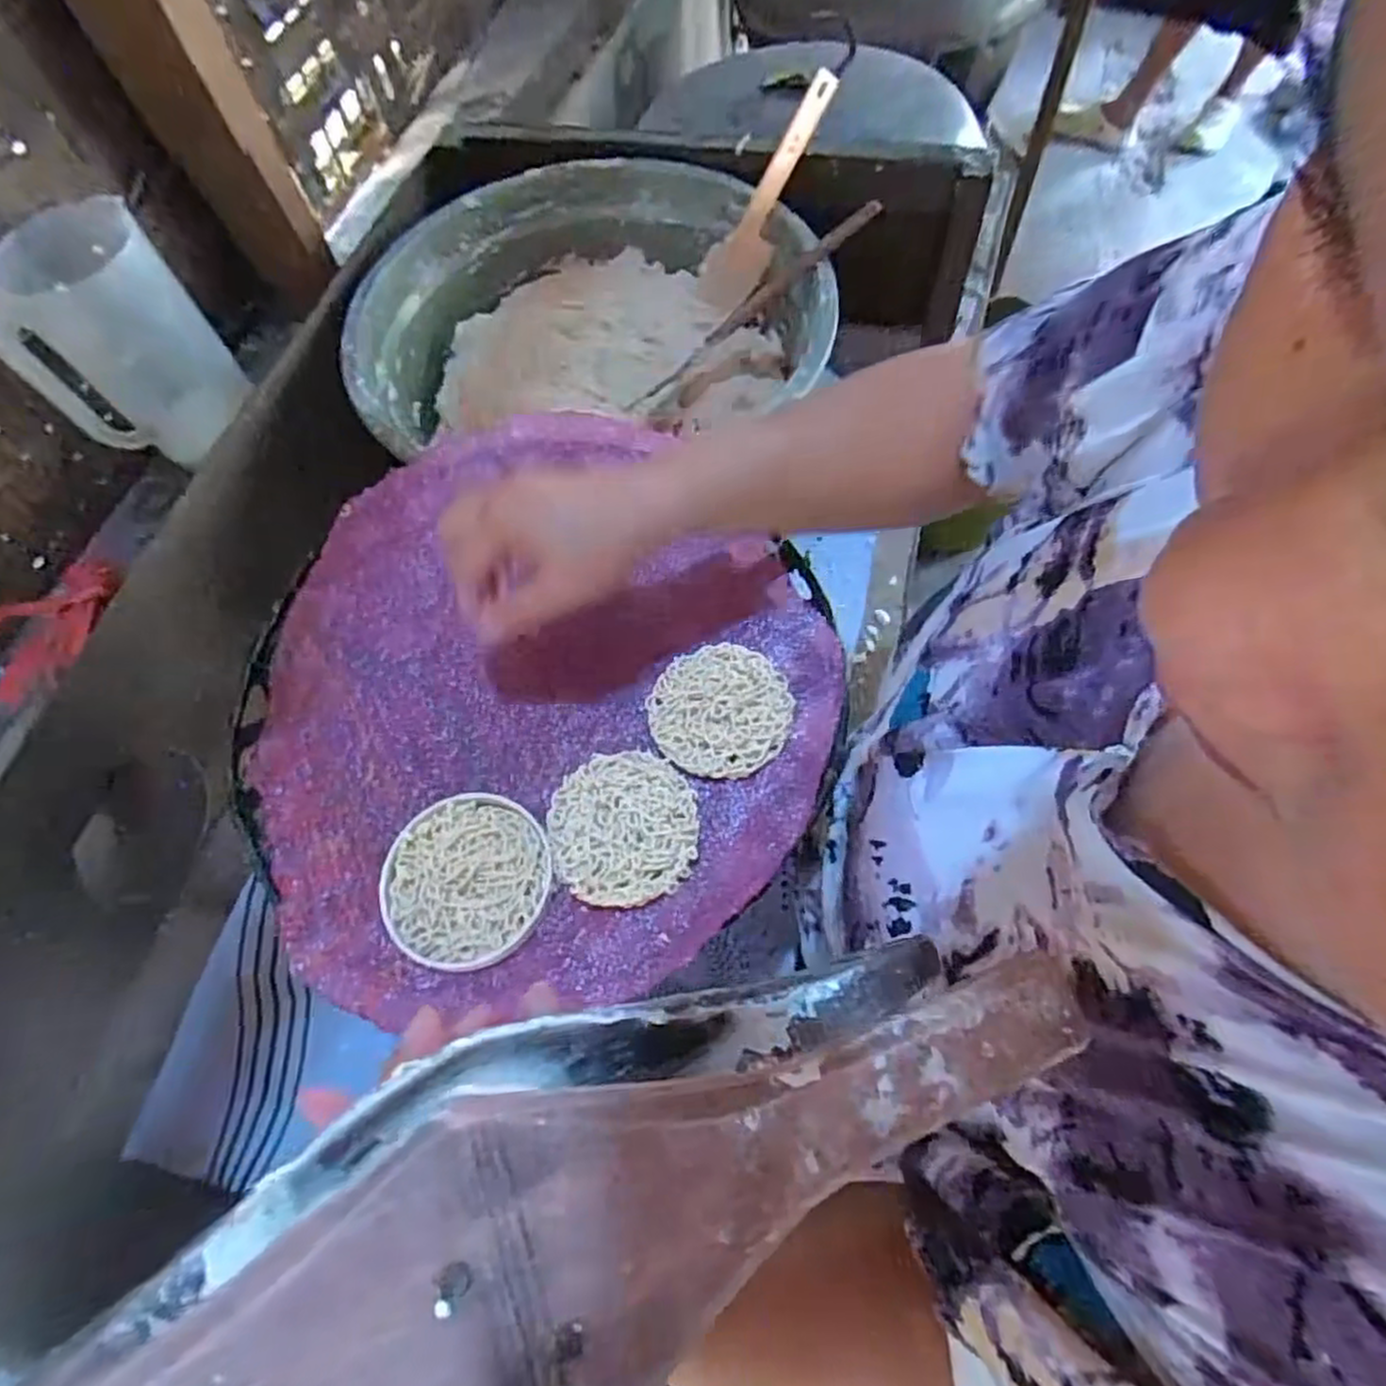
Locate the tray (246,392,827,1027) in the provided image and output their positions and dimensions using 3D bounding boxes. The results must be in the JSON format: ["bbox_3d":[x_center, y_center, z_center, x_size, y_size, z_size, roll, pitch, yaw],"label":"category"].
[{"bbox_3d":[-0.093,-0.015,0.433,0.334,0.033,0.357,-2,65,4],"label":"tray"}]

